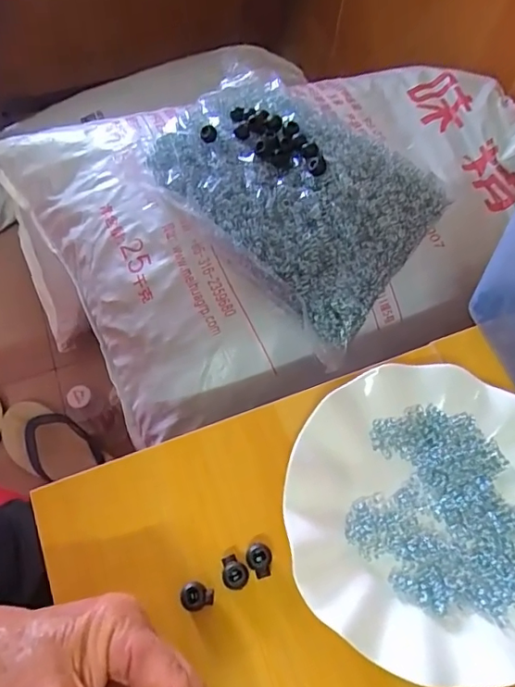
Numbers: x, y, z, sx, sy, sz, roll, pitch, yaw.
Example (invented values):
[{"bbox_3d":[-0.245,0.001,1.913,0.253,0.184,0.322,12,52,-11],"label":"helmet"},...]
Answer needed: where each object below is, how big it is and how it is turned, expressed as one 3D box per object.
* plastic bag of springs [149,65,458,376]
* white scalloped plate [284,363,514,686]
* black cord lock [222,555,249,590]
[{"bbox_3d":[0.027,-0.149,0.500,0.265,0.070,0.197,34,68,12],"label":"plastic bag of springs"},{"bbox_3d":[0.109,0.104,0.324,0.174,0.019,0.181,1,65,-2],"label":"white scalloped plate"},{"bbox_3d":[-0.014,0.138,0.313,0.016,0.009,0.019,-16,67,-10],"label":"black cord lock"}]

